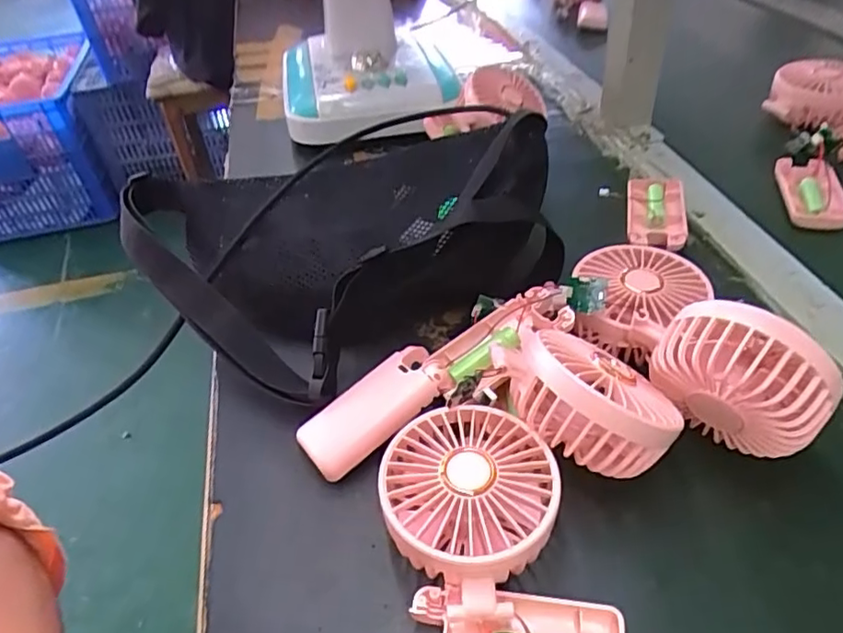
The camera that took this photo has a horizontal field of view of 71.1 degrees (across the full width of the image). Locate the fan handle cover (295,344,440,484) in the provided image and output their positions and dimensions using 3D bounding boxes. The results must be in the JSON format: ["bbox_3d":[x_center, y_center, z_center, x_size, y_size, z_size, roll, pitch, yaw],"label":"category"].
[{"bbox_3d":[-0.029,0.055,0.350,0.090,0.014,0.040,-40,49,-10],"label":"fan handle cover"}]

